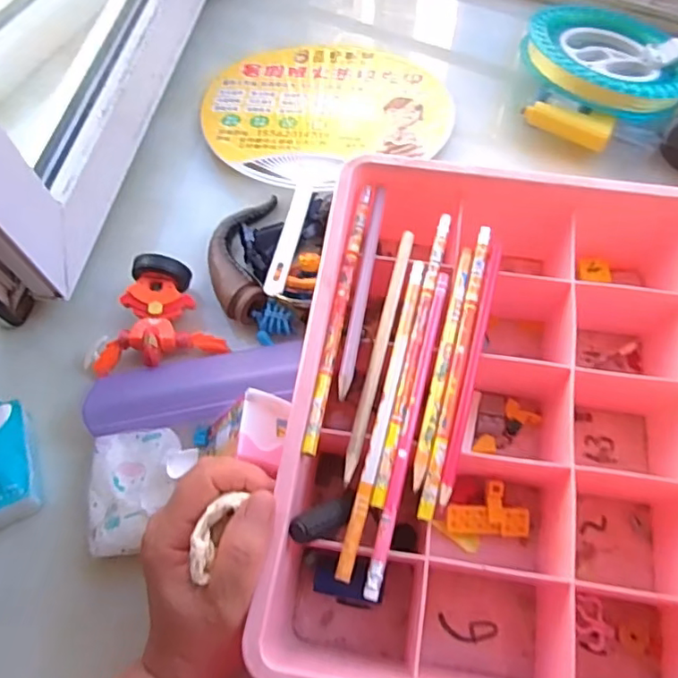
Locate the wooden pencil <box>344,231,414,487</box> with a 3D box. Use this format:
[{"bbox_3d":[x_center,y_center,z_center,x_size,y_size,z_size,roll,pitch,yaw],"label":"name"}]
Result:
[{"bbox_3d":[0.024,0.003,0.332,0.008,0.005,0.160,13,67,8],"label":"wooden pencil"}]

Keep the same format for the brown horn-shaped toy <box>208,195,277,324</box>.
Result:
[{"bbox_3d":[-0.075,-0.064,0.440,0.047,0.020,0.118,-4,52,0],"label":"brown horn-shaped toy"}]

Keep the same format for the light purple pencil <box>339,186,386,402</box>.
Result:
[{"bbox_3d":[0.015,-0.035,0.345,0.008,0.011,0.153,9,66,6],"label":"light purple pencil"}]

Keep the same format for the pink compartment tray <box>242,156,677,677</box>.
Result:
[{"bbox_3d":[0.096,0.047,0.341,0.231,0.088,0.304,7,66,6],"label":"pink compartment tray"}]

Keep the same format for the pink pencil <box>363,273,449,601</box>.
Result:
[{"bbox_3d":[0.040,0.044,0.313,0.008,0.004,0.186,13,67,8],"label":"pink pencil"}]

